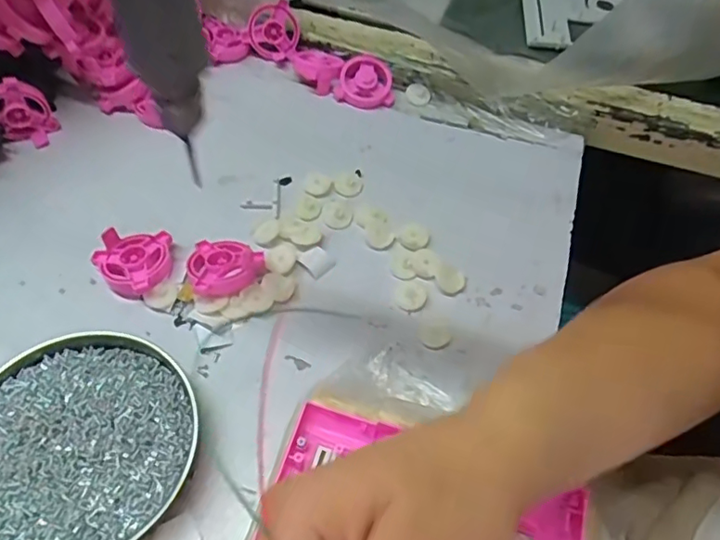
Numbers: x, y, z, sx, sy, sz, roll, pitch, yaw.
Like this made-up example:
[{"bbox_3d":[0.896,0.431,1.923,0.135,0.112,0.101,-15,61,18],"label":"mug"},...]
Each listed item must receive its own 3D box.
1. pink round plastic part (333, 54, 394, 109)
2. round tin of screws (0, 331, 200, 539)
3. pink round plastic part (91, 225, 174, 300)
[{"bbox_3d":[0.004,-0.178,0.542,0.052,0.015,0.052,2,79,-10],"label":"pink round plastic part"},{"bbox_3d":[-0.167,0.101,0.339,0.132,0.026,0.133,3,55,-4],"label":"round tin of screws"},{"bbox_3d":[-0.164,-0.004,0.413,0.054,0.025,0.050,-3,55,-7],"label":"pink round plastic part"}]

